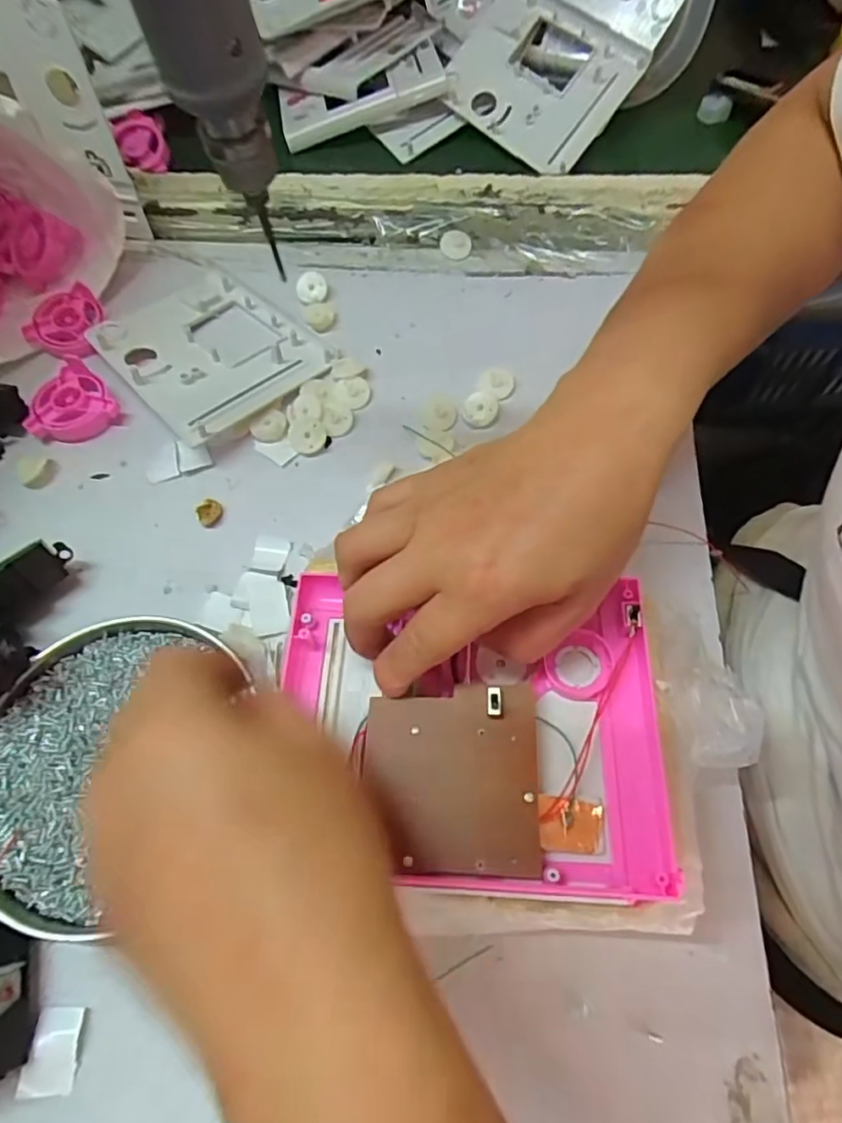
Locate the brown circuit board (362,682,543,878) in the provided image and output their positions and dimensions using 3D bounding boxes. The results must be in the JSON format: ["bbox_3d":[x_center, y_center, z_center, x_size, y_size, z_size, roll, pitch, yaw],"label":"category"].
[{"bbox_3d":[0.012,0.089,0.246,0.071,0.006,0.072,-3,63,8],"label":"brown circuit board"}]

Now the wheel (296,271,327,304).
[{"bbox_3d":[-0.079,-0.199,0.430,0.022,0.009,0.023,-1,63,1],"label":"wheel"}]

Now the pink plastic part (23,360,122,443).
[{"bbox_3d":[-0.228,-0.100,0.382,0.052,0.017,0.049,-38,68,-16],"label":"pink plastic part"}]

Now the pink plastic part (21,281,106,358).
[{"bbox_3d":[-0.247,-0.166,0.409,0.046,0.016,0.050,0,63,2],"label":"pink plastic part"}]

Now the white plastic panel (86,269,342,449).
[{"bbox_3d":[-0.149,-0.149,0.403,0.147,0.020,0.112,40,71,19],"label":"white plastic panel"}]

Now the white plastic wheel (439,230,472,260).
[{"bbox_3d":[0.027,-0.241,0.448,0.022,0.006,0.023,-1,63,1],"label":"white plastic wheel"}]

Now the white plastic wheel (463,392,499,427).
[{"bbox_3d":[0.038,-0.098,0.376,0.021,0.009,0.020,-1,63,1],"label":"white plastic wheel"}]

